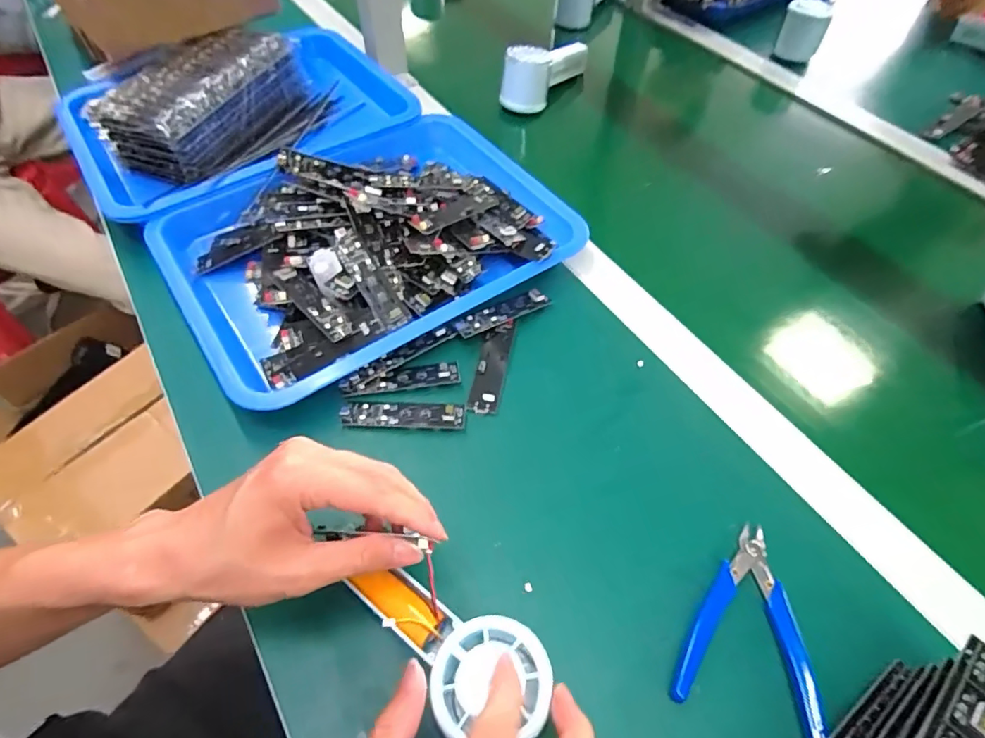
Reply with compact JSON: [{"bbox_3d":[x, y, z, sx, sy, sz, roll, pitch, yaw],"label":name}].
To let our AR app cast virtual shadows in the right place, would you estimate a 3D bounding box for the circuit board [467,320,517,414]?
[{"bbox_3d":[0.000,-0.004,0.423,0.024,0.007,0.086,9,55,5],"label":"circuit board"}]

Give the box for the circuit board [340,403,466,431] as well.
[{"bbox_3d":[-0.067,0.033,0.395,0.092,0.006,0.022,2,55,0],"label":"circuit board"}]

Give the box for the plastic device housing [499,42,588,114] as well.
[{"bbox_3d":[0.066,-0.381,0.664,0.051,0.057,0.159,26,58,16],"label":"plastic device housing"}]

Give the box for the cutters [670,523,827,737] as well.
[{"bbox_3d":[0.157,0.151,0.317,0.078,0.008,0.112,19,57,12],"label":"cutters"}]

